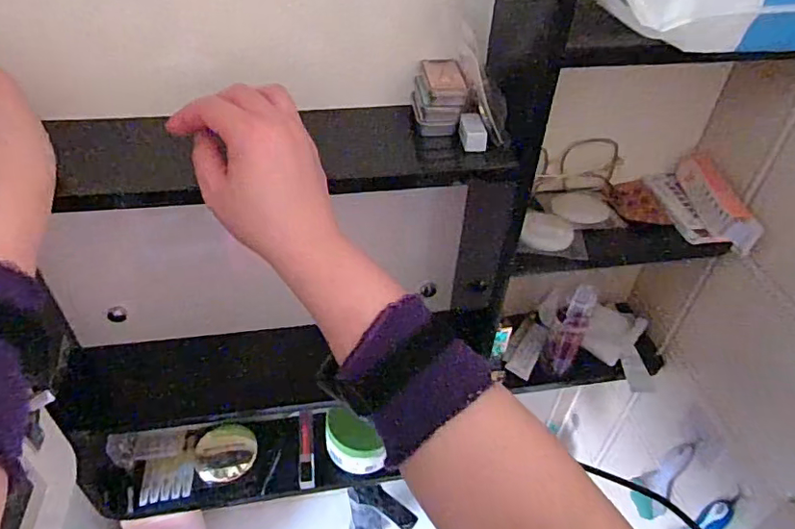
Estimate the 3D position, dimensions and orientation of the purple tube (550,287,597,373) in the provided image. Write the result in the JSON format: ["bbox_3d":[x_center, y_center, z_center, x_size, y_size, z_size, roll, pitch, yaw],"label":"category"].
[{"bbox_3d":[0.187,0.070,0.584,0.020,0.115,0.027,-19,46,-23],"label":"purple tube"}]

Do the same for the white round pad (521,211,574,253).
[{"bbox_3d":[0.139,-0.031,0.508,0.046,0.009,0.045,2,42,-2],"label":"white round pad"}]

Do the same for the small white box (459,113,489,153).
[{"bbox_3d":[0.059,-0.103,0.425,0.017,0.019,0.028,-3,42,-7],"label":"small white box"}]

